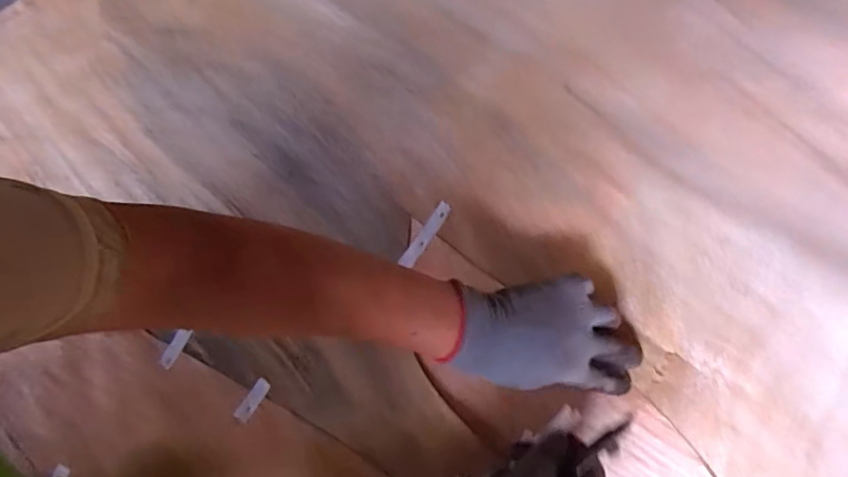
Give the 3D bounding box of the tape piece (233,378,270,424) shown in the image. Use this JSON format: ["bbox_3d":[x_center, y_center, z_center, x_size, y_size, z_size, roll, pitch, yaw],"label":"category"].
[{"bbox_3d":[-0.152,0.144,0.473,0.013,0.004,0.039,35,82,-2],"label":"tape piece"}]

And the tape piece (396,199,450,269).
[{"bbox_3d":[0.004,-0.005,0.512,0.014,0.004,0.066,35,87,5],"label":"tape piece"}]

